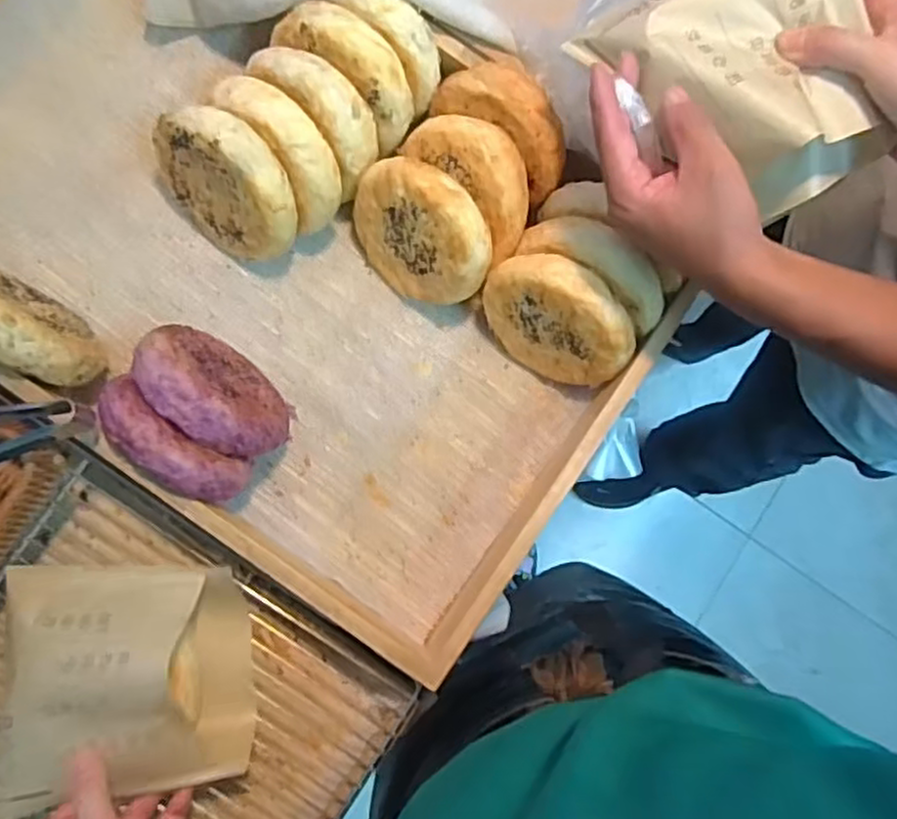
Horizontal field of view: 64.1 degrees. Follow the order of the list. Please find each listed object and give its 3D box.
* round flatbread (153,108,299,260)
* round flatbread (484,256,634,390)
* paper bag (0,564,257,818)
[{"bbox_3d":[-0.167,-0.167,0.537,0.113,0.116,0.028,20,54,28],"label":"round flatbread"},{"bbox_3d":[0.083,-0.067,0.541,0.114,0.107,0.032,36,64,2],"label":"round flatbread"},{"bbox_3d":[-0.221,0.182,0.480,0.161,0.058,0.152,-4,84,-5],"label":"paper bag"}]

